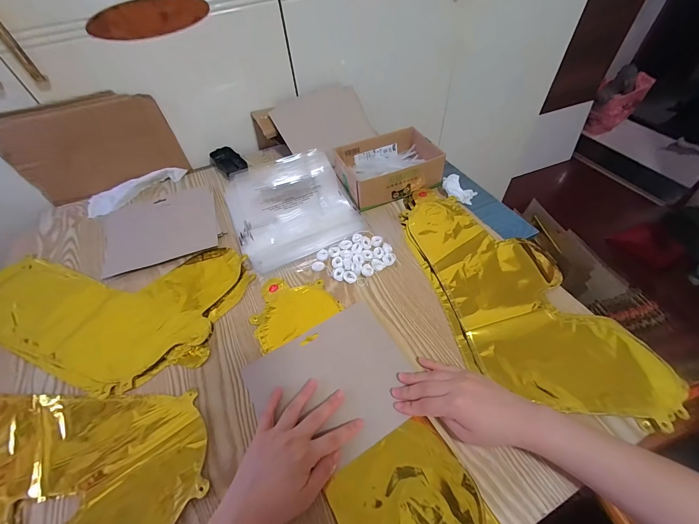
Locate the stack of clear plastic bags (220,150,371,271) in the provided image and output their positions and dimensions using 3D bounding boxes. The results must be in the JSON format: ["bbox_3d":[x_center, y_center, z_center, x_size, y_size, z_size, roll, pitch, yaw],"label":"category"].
[{"bbox_3d":[-0.120,-0.123,0.583,0.217,0.020,0.280,-21,53,-12],"label":"stack of clear plastic bags"}]

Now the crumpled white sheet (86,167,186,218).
[{"bbox_3d":[-0.446,-0.153,0.628,0.195,0.026,0.053,-28,54,-17],"label":"crumpled white sheet"}]

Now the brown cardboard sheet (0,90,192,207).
[{"bbox_3d":[-0.493,-0.224,0.584,0.272,0.167,0.020,-19,52,-11],"label":"brown cardboard sheet"}]

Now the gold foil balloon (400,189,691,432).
[{"bbox_3d":[0.225,0.029,0.445,0.209,0.014,0.429,-19,52,-10],"label":"gold foil balloon"}]

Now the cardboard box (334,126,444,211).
[{"bbox_3d":[0.074,-0.193,0.596,0.186,0.057,0.147,-20,52,-11],"label":"cardboard box"}]

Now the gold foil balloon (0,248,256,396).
[{"bbox_3d":[-0.394,0.062,0.468,0.432,0.010,0.236,5,52,8],"label":"gold foil balloon"}]

